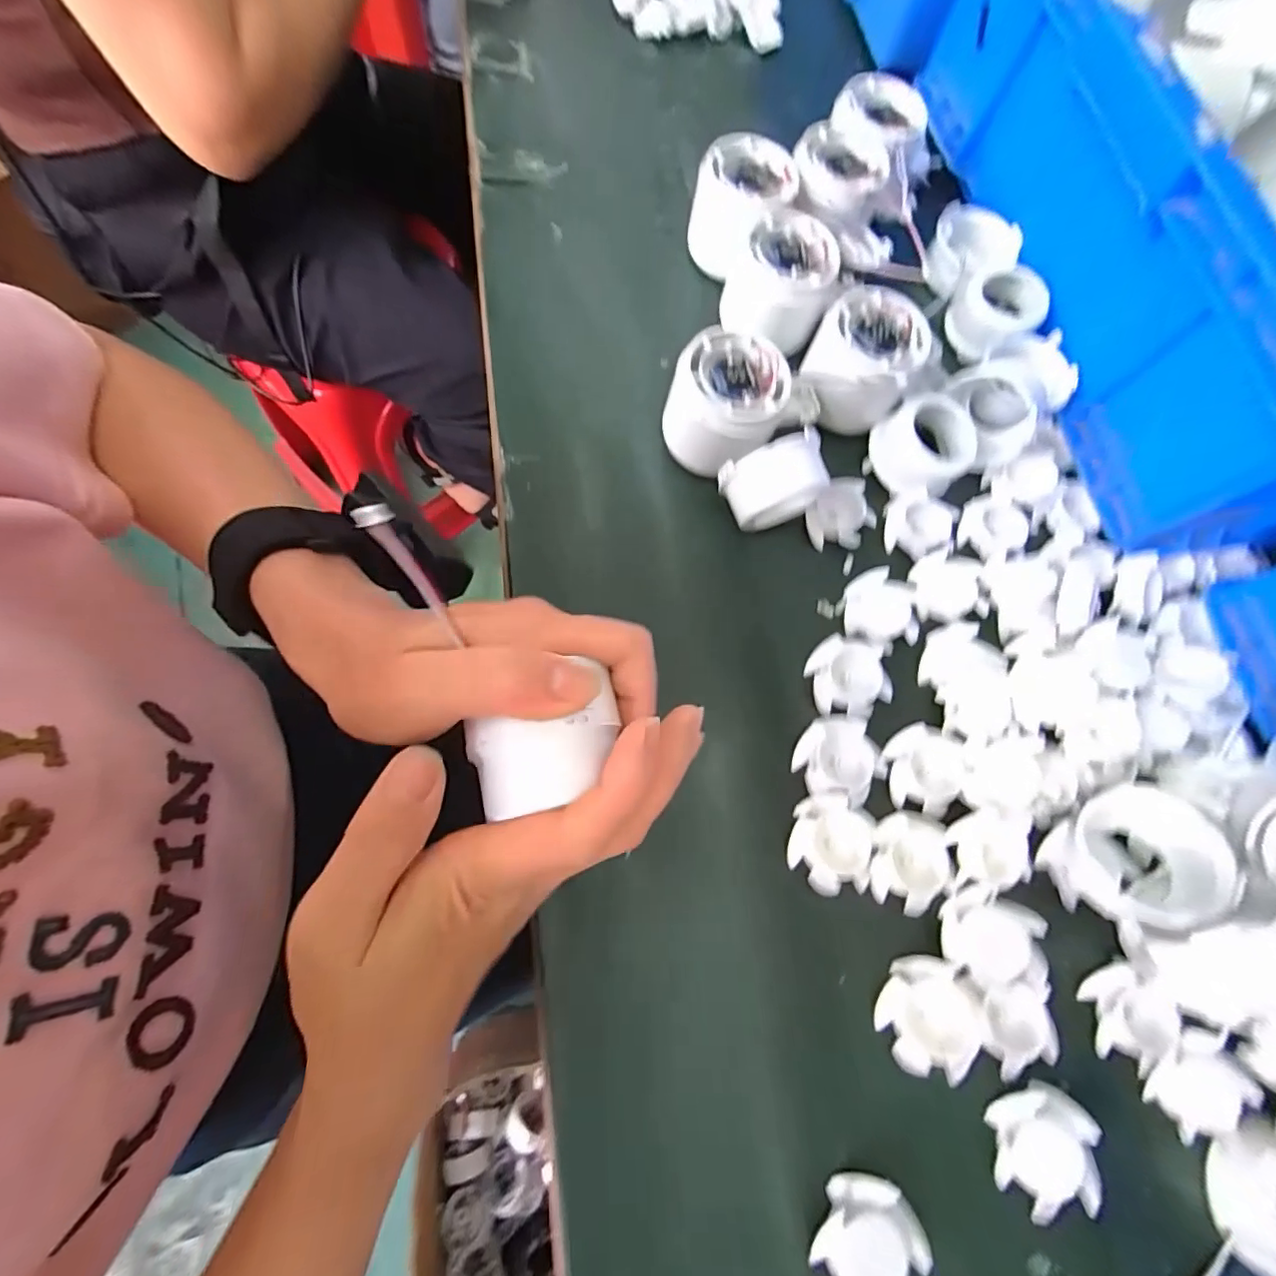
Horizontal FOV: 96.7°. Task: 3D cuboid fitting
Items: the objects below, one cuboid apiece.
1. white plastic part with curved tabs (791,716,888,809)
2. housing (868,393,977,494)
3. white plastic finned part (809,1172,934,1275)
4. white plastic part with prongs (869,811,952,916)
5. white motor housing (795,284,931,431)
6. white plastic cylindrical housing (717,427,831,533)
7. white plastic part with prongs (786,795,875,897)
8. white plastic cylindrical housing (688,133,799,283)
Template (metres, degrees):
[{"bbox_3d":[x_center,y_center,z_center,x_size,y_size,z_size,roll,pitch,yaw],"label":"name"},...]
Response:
[{"bbox_3d":[0.097,0.058,0.272,0.041,0.008,0.039,2,73,-5],"label":"white plastic part with curved tabs"},{"bbox_3d":[0.162,-0.109,0.322,0.051,0.022,0.047,0,72,-1],"label":"housing"},{"bbox_3d":[0.089,0.232,0.215,0.038,0.010,0.043,25,74,7],"label":"white plastic finned part"},{"bbox_3d":[0.126,0.104,0.263,0.034,0.012,0.042,6,72,-4],"label":"white plastic part with prongs"},{"bbox_3d":[0.125,-0.153,0.320,0.059,0.044,0.066,26,72,3],"label":"white motor housing"},{"bbox_3d":[0.069,-0.076,0.293,0.048,0.055,0.026,-9,74,-8],"label":"white plastic cylindrical housing"},{"bbox_3d":[0.089,0.096,0.262,0.035,0.010,0.041,16,72,0],"label":"white plastic part with prongs"},{"bbox_3d":[0.064,-0.263,0.349,0.056,0.048,0.059,2,73,-5],"label":"white plastic cylindrical housing"}]

